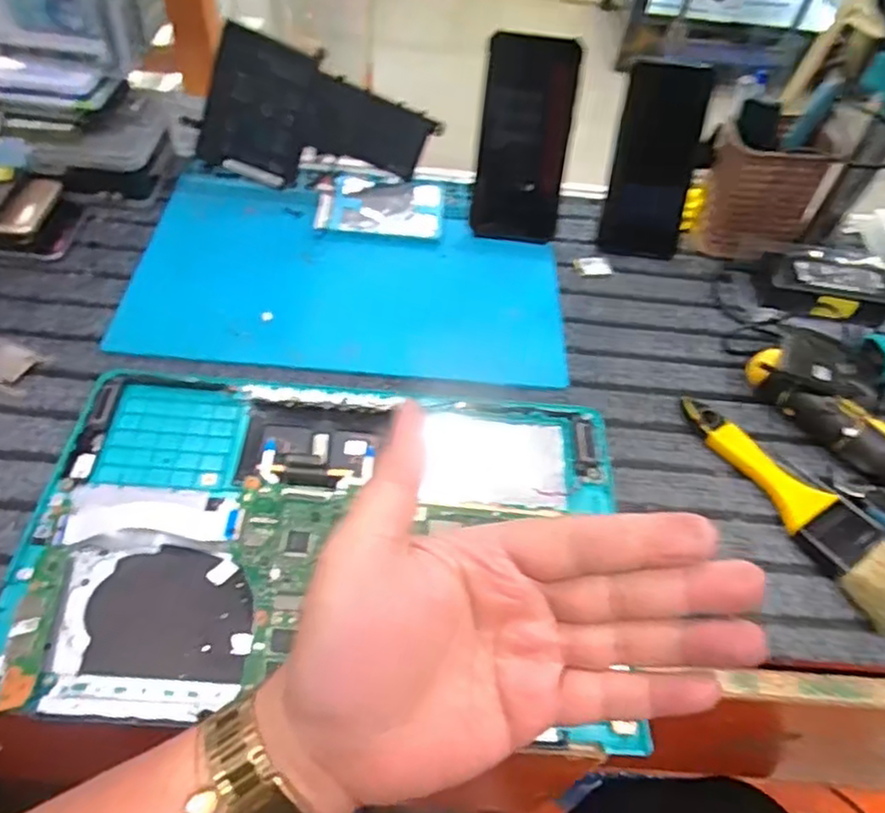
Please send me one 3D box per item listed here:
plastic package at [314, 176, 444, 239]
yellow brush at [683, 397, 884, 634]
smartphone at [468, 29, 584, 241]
[{"bbox_3d":[-0.056,-0.187,0.619,0.111,0.012,0.084,6,51,-2],"label":"plastic package"},{"bbox_3d":[0.247,0.056,0.453,0.059,0.025,0.183,-20,57,-21],"label":"yellow brush"},{"bbox_3d":[0.071,-0.228,0.581,0.075,0.163,0.007,6,21,-1],"label":"smartphone"}]

